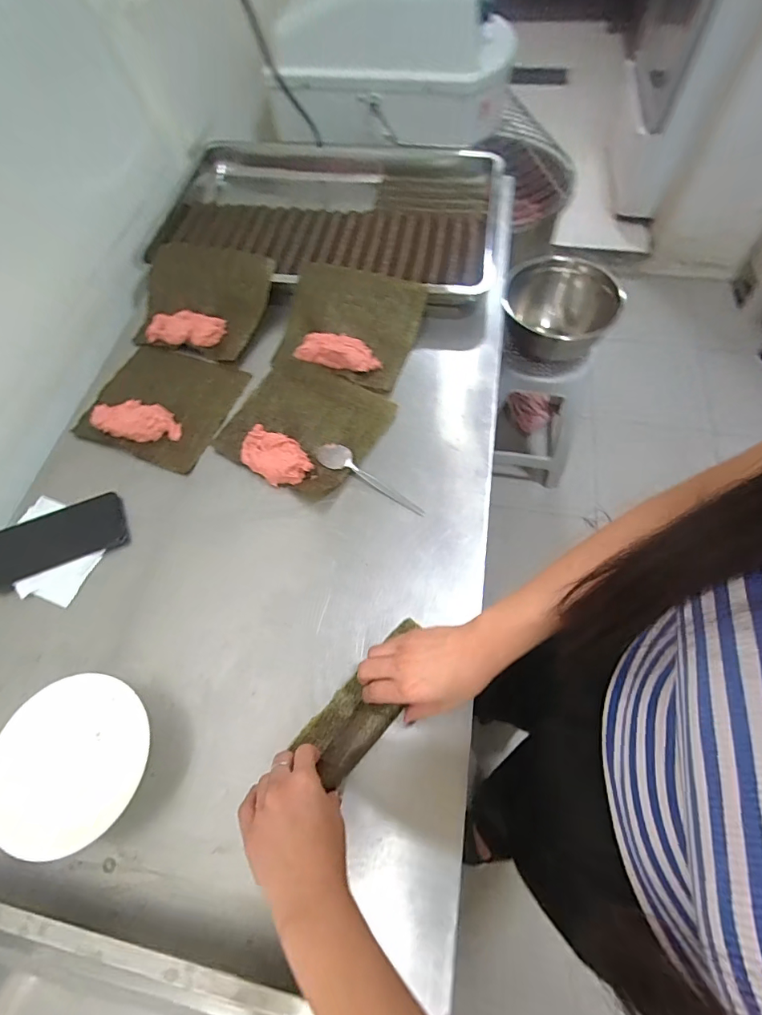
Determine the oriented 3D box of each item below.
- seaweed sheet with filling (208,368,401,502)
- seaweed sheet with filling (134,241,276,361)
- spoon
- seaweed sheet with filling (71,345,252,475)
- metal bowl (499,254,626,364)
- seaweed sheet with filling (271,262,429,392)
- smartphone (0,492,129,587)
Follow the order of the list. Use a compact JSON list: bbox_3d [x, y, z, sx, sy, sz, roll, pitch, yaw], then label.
[{"bbox_3d":[-0.108,-0.119,0.616,0.197,0.031,0.190,28,67,14],"label":"seaweed sheet with filling"},{"bbox_3d":[-0.288,-0.336,0.702,0.195,0.082,0.166,15,65,8],"label":"seaweed sheet with filling"},{"bbox_3d":[-0.016,-0.038,0.580,0.165,0.011,0.035,33,69,16],"label":"spoon"},{"bbox_3d":[-0.323,-0.158,0.651,0.203,0.031,0.187,18,65,10],"label":"seaweed sheet with filling"},{"bbox_3d":[0.429,-0.465,1.107,0.265,0.158,0.265,-1,63,2],"label":"metal bowl"},{"bbox_3d":[-0.051,-0.278,0.679,0.201,0.054,0.182,16,65,9],"label":"seaweed sheet with filling"},{"bbox_3d":[-0.409,0.038,0.559,0.163,0.011,0.078,-22,65,-10],"label":"smartphone"}]

